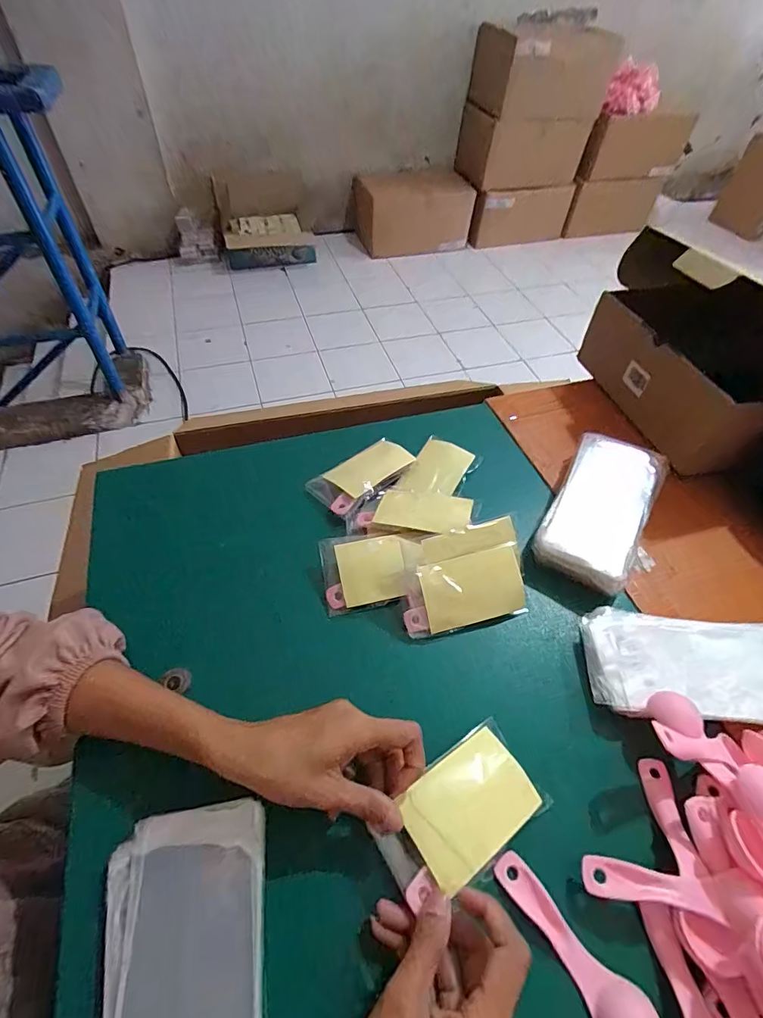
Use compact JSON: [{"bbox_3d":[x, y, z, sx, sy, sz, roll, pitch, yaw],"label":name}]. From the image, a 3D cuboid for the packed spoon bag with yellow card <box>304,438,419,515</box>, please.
[{"bbox_3d":[-0.021,-0.041,0.491,0.113,0.013,0.061,-36,62,-26],"label":"packed spoon bag with yellow card"}]

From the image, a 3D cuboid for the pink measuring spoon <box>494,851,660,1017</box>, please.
[{"bbox_3d":[0.117,0.268,0.269,0.034,0.011,0.113,-31,60,-23],"label":"pink measuring spoon"}]

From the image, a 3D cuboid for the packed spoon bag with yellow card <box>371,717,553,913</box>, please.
[{"bbox_3d":[0.055,0.206,0.302,0.115,0.027,0.066,-28,59,-22],"label":"packed spoon bag with yellow card"}]

